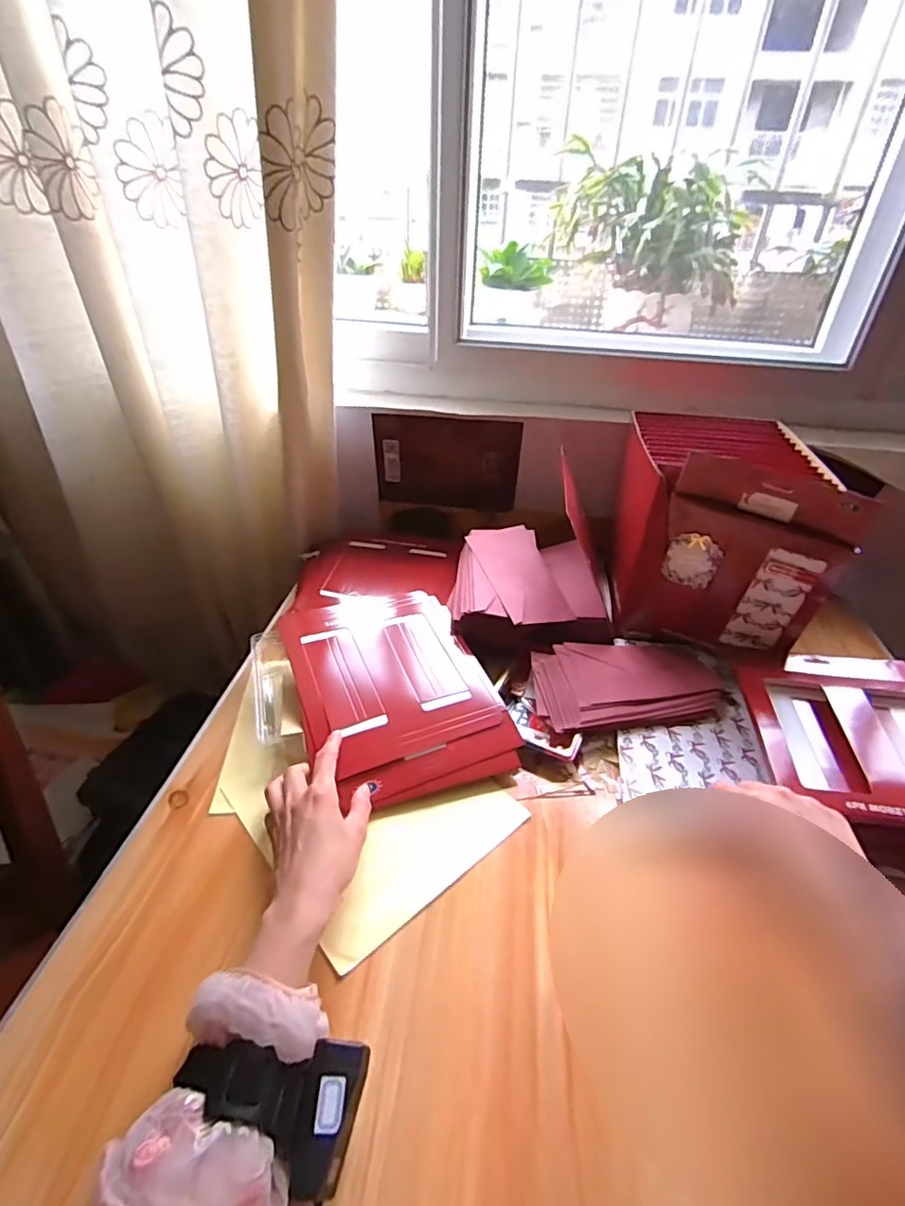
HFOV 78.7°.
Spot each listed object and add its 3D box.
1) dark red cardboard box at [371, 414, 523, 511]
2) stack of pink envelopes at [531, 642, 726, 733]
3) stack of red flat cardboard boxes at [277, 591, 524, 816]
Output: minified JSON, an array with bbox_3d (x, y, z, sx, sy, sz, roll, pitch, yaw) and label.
[{"bbox_3d":[-0.009,-0.226,0.894,0.228,0.151,0.023,4,36,2],"label":"dark red cardboard box"},{"bbox_3d":[0.211,0.090,0.651,0.232,0.033,0.105,-5,37,-10],"label":"stack of pink envelopes"},{"bbox_3d":[-0.075,0.086,0.632,0.208,0.053,0.283,-10,38,-17],"label":"stack of red flat cardboard boxes"}]

